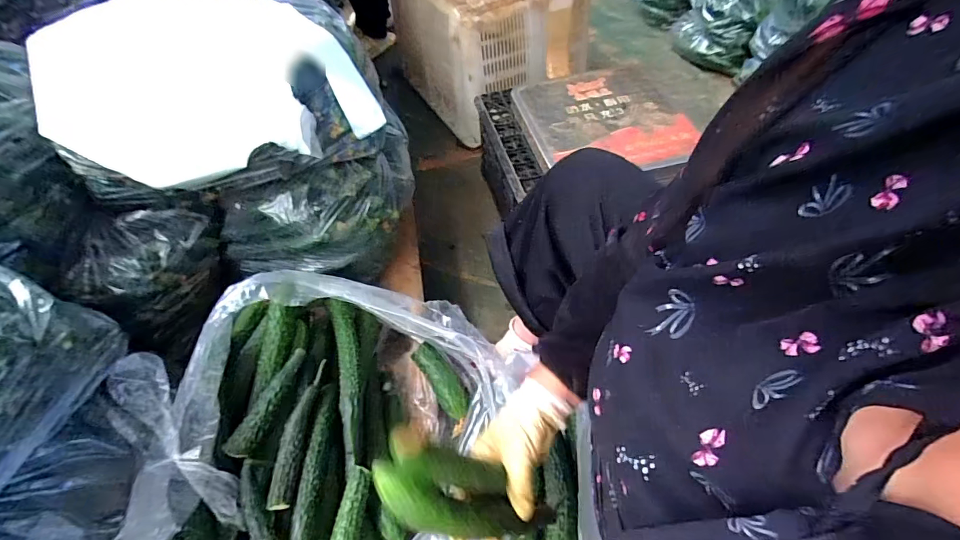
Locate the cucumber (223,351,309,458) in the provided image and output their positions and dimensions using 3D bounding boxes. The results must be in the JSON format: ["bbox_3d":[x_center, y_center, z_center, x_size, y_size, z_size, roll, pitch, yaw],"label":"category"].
[{"bbox_3d":[-0.287,0.180,0.587,0.038,0.031,0.152,16,56,17],"label":"cucumber"}]

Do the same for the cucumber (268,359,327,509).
[{"bbox_3d":[-0.241,0.210,0.569,0.027,0.029,0.191,-3,53,3],"label":"cucumber"}]

